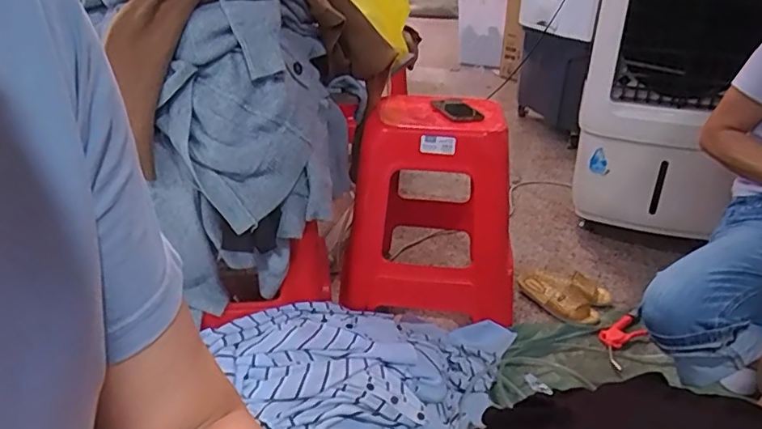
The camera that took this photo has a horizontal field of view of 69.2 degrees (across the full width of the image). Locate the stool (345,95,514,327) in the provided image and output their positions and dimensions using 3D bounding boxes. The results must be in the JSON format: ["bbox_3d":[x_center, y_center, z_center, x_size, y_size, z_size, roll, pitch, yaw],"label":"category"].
[{"bbox_3d":[0.145,-0.011,1.342,0.367,0.493,0.367,10,26,16],"label":"stool"}]

